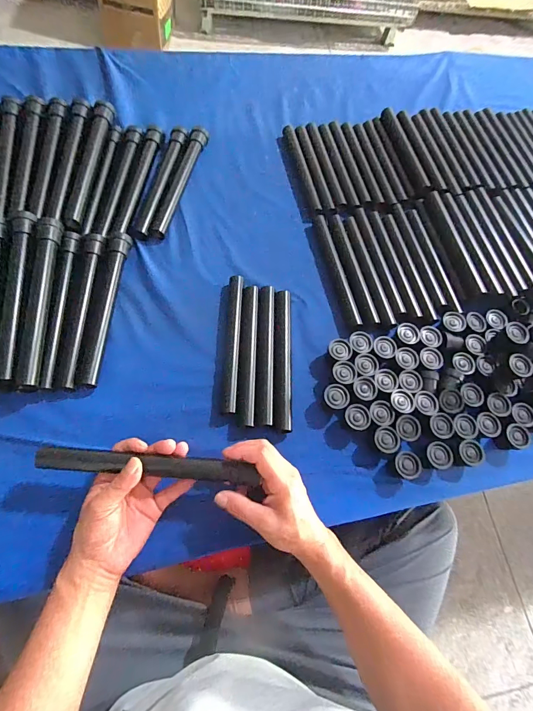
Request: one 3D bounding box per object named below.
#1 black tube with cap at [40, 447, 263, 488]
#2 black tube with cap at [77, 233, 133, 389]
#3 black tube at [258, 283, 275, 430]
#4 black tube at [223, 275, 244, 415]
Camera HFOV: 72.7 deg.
[{"bbox_3d":[-0.131,0.127,0.416,0.242,0.022,0.026,7,64,-6],"label":"black tube with cap"},{"bbox_3d":[-0.235,-0.075,0.529,0.031,0.028,0.249,5,67,-6],"label":"black tube with cap"},{"bbox_3d":[0.000,-0.007,0.538,0.021,0.015,0.219,2,64,-2],"label":"black tube"},{"bbox_3d":[-0.049,-0.023,0.538,0.021,0.017,0.219,3,67,-7],"label":"black tube"}]

